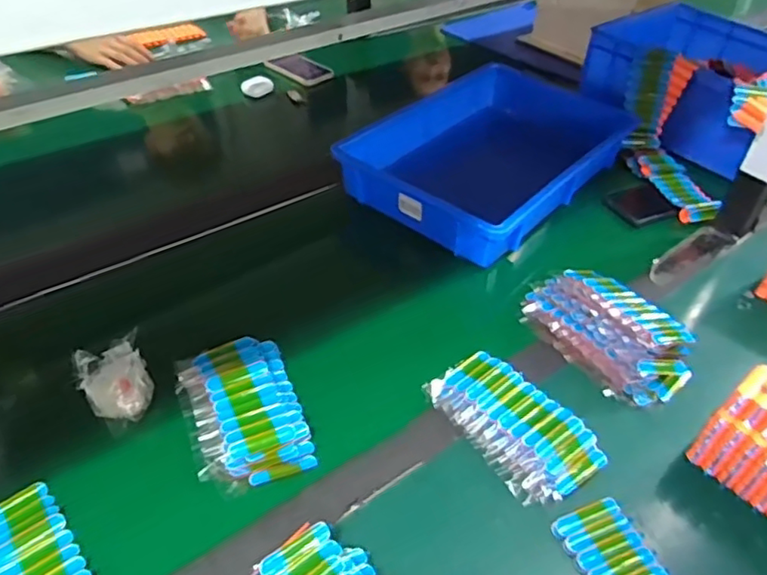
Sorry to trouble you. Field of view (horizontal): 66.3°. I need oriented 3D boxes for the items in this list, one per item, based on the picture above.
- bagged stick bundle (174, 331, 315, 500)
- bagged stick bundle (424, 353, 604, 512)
[{"bbox_3d":[-0.140,0.118,0.586,0.103,0.033,0.166,-14,45,-18],"label":"bagged stick bundle"},{"bbox_3d":[0.126,0.132,0.580,0.090,0.030,0.165,-24,49,-27],"label":"bagged stick bundle"}]

